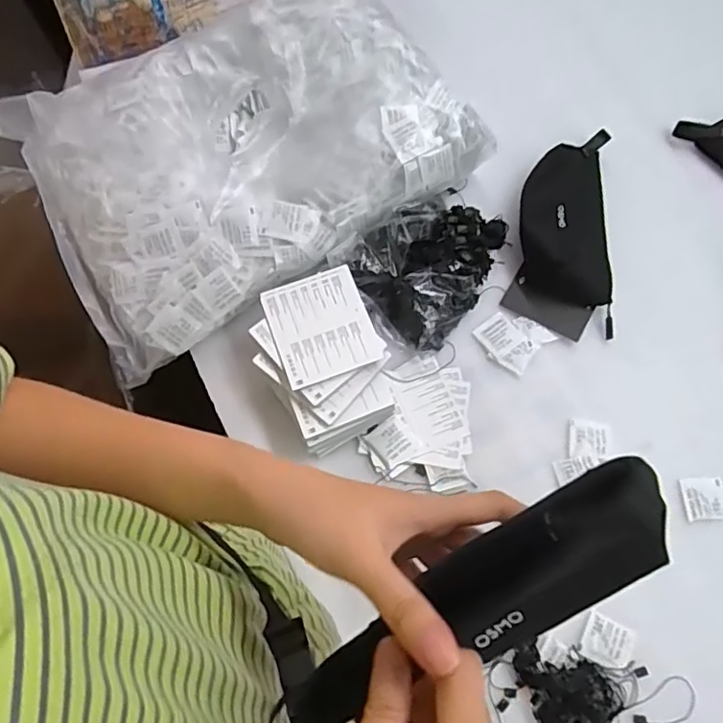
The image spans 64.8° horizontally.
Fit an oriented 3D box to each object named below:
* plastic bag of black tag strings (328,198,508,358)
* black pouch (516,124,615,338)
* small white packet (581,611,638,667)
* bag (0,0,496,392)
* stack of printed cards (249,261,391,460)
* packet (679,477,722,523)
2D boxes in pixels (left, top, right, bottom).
[{"bbox_3d":[0.078,-0.104,0.597,0.171,0.055,0.140,-34,74,-10],"label":"plastic bag of black tag strings"},{"bbox_3d":[0.225,-0.151,0.627,0.103,0.040,0.244,3,71,2],"label":"black pouch"},{"bbox_3d":[0.217,0.246,0.498,0.043,0.004,0.037,25,74,9],"label":"small white packet"},{"bbox_3d":[-0.132,-0.240,0.637,0.457,0.096,0.349,-31,73,-9],"label":"bag"},{"bbox_3d":[-0.036,0.000,0.558,0.113,0.057,0.158,-24,72,-7],"label":"stack of printed cards"},{"bbox_3d":[0.325,0.130,0.539,0.040,0.004,0.040,-4,71,0],"label":"packet"}]

